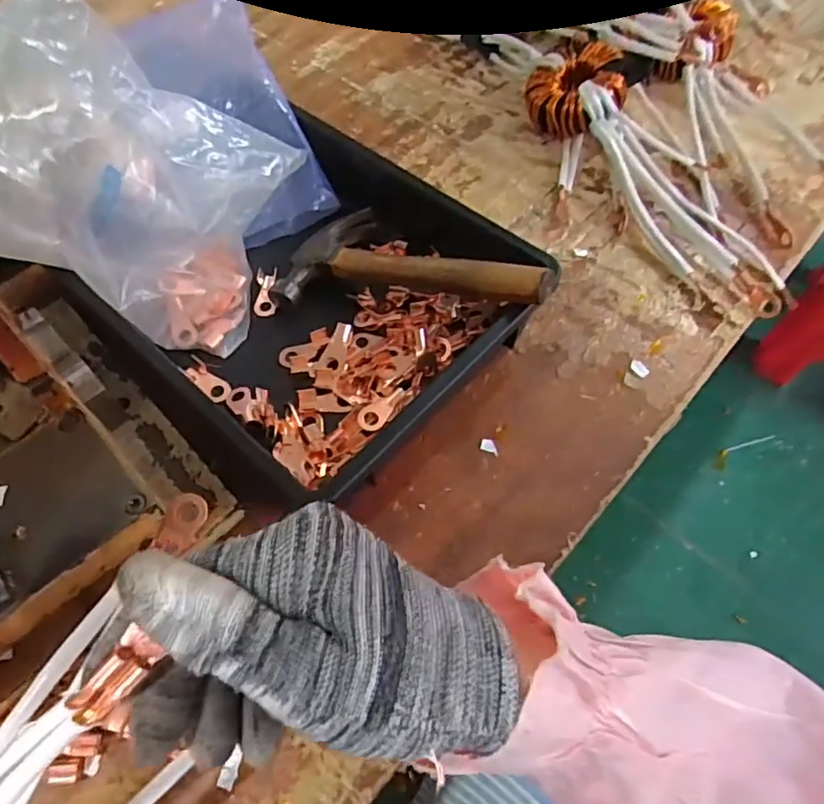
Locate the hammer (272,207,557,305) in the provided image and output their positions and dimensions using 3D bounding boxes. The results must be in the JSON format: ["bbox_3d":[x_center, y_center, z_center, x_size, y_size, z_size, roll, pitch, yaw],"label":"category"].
[{"bbox_3d":[0.000,-0.097,0.444,0.215,0.023,0.100,15,60,30],"label":"hammer"}]

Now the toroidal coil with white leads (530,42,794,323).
[{"bbox_3d":[0.211,-0.208,0.529,0.119,0.055,0.325,-21,63,-11],"label":"toroidal coil with white leads"}]

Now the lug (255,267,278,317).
[{"bbox_3d":[-0.120,-0.091,0.485,0.017,0.006,0.043,1,77,0],"label":"lug"}]

